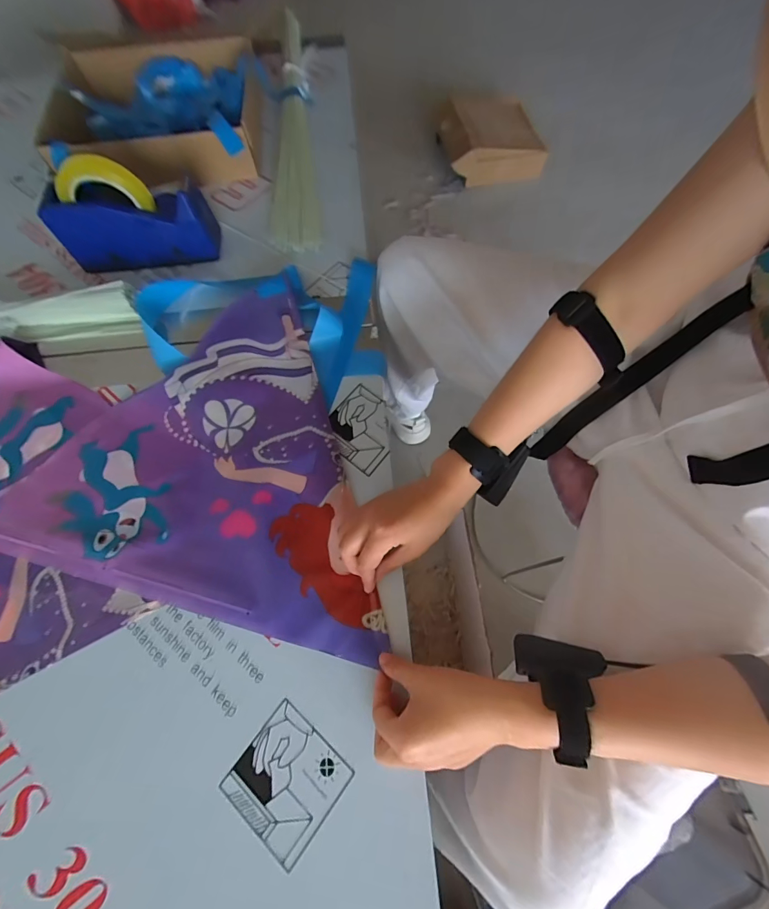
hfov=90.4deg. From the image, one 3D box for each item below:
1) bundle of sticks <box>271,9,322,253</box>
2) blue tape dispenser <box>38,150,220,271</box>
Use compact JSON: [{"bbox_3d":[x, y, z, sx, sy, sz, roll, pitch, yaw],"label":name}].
[{"bbox_3d":[-0.179,-0.636,0.719,0.074,0.030,0.706,-7,68,-1],"label":"bundle of sticks"},{"bbox_3d":[-0.356,-0.339,0.536,0.203,0.123,0.066,-6,68,0],"label":"blue tape dispenser"}]

